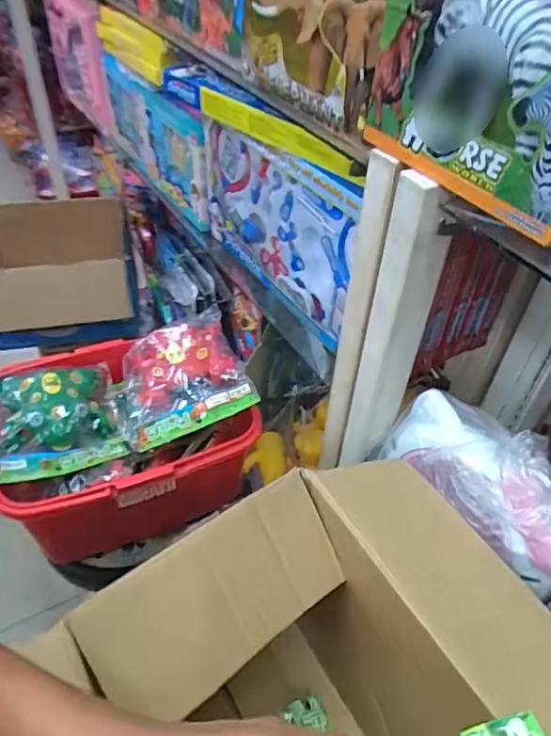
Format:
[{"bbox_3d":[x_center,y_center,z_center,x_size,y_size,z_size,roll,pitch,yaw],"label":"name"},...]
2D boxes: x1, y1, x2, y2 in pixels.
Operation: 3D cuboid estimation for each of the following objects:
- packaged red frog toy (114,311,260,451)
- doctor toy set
[{"bbox_3d":[-0.161,0.015,0.859,0.215,0.065,0.230,-24,48,-2],"label":"packaged red frog toy"},{"bbox_3d":[-0.015,-0.259,0.855,0.056,0.322,0.411,-33,55,-23],"label":"doctor toy set"}]

